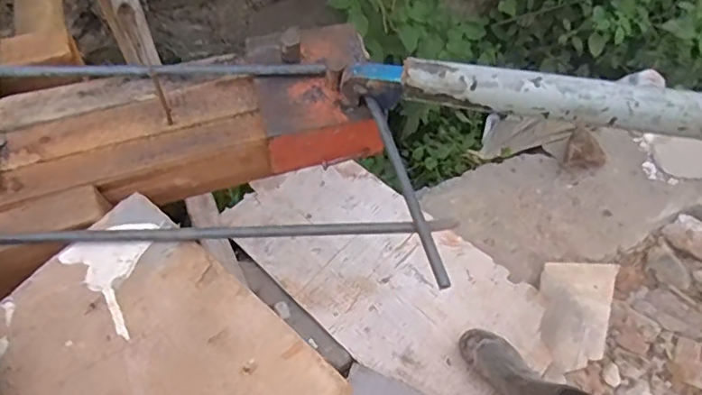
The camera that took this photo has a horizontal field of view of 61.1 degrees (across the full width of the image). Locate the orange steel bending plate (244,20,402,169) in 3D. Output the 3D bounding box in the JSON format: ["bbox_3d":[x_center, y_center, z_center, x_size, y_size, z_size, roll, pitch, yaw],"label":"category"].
[{"bbox_3d":[-0.027,-0.086,0.458,0.093,0.074,0.101,0,61,1],"label":"orange steel bending plate"}]

